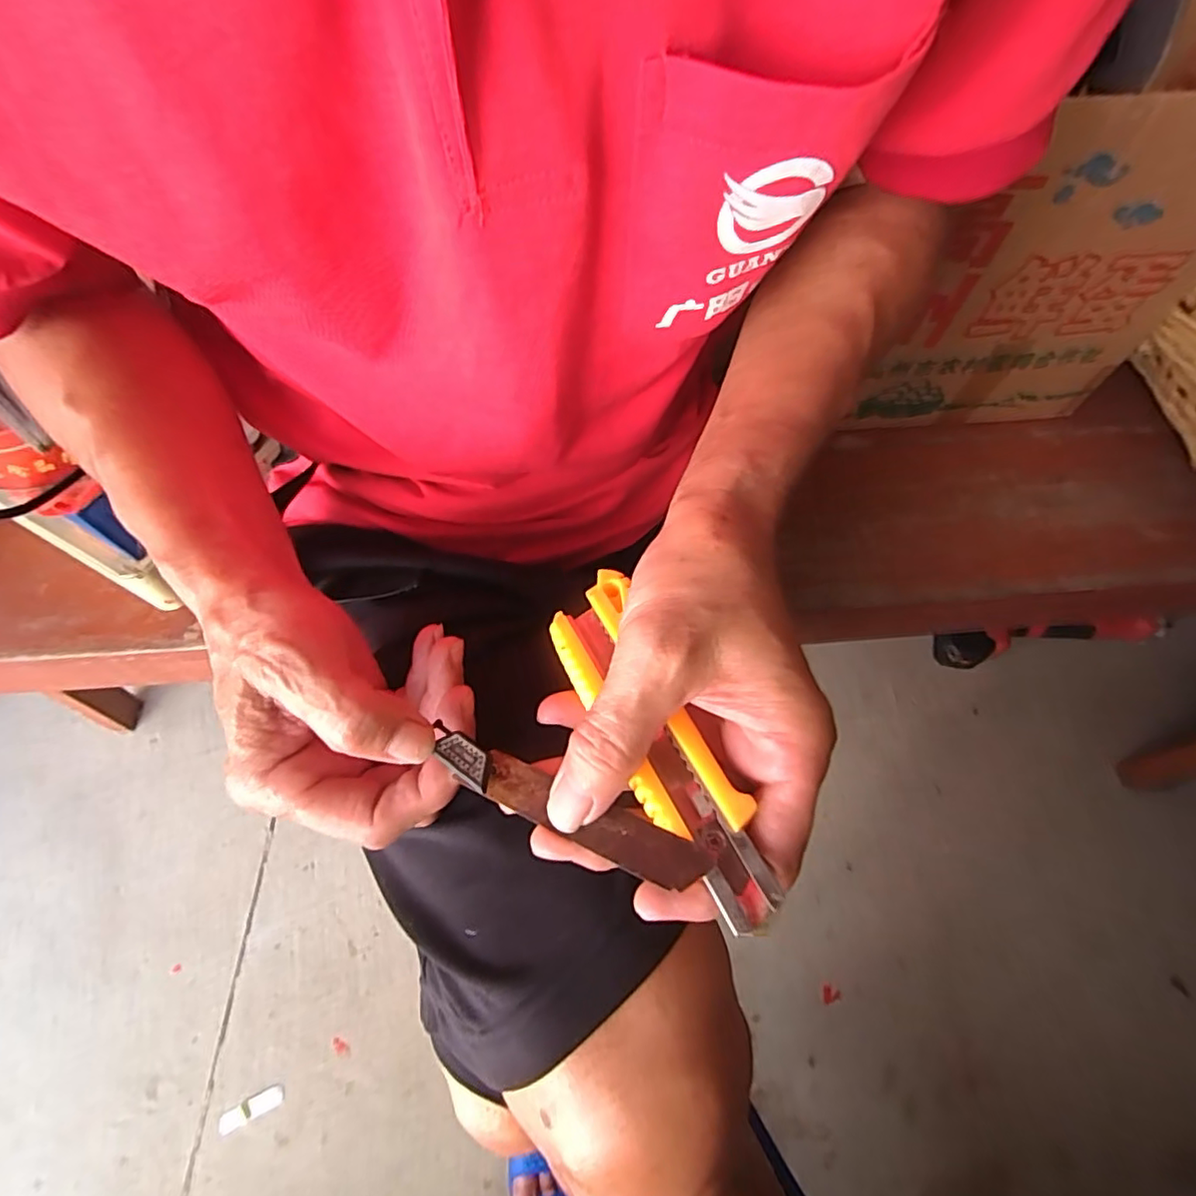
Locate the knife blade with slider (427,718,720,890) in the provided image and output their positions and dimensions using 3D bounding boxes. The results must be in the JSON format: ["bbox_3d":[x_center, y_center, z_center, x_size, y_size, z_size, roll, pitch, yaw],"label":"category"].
[{"bbox_3d":[-0.014,0.072,0.206,0.110,0.008,0.017,16,60,28],"label":"knife blade with slider"}]

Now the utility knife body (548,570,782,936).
[{"bbox_3d":[0.020,0.047,0.222,0.038,0.014,0.147,-22,50,-12],"label":"utility knife body"}]

